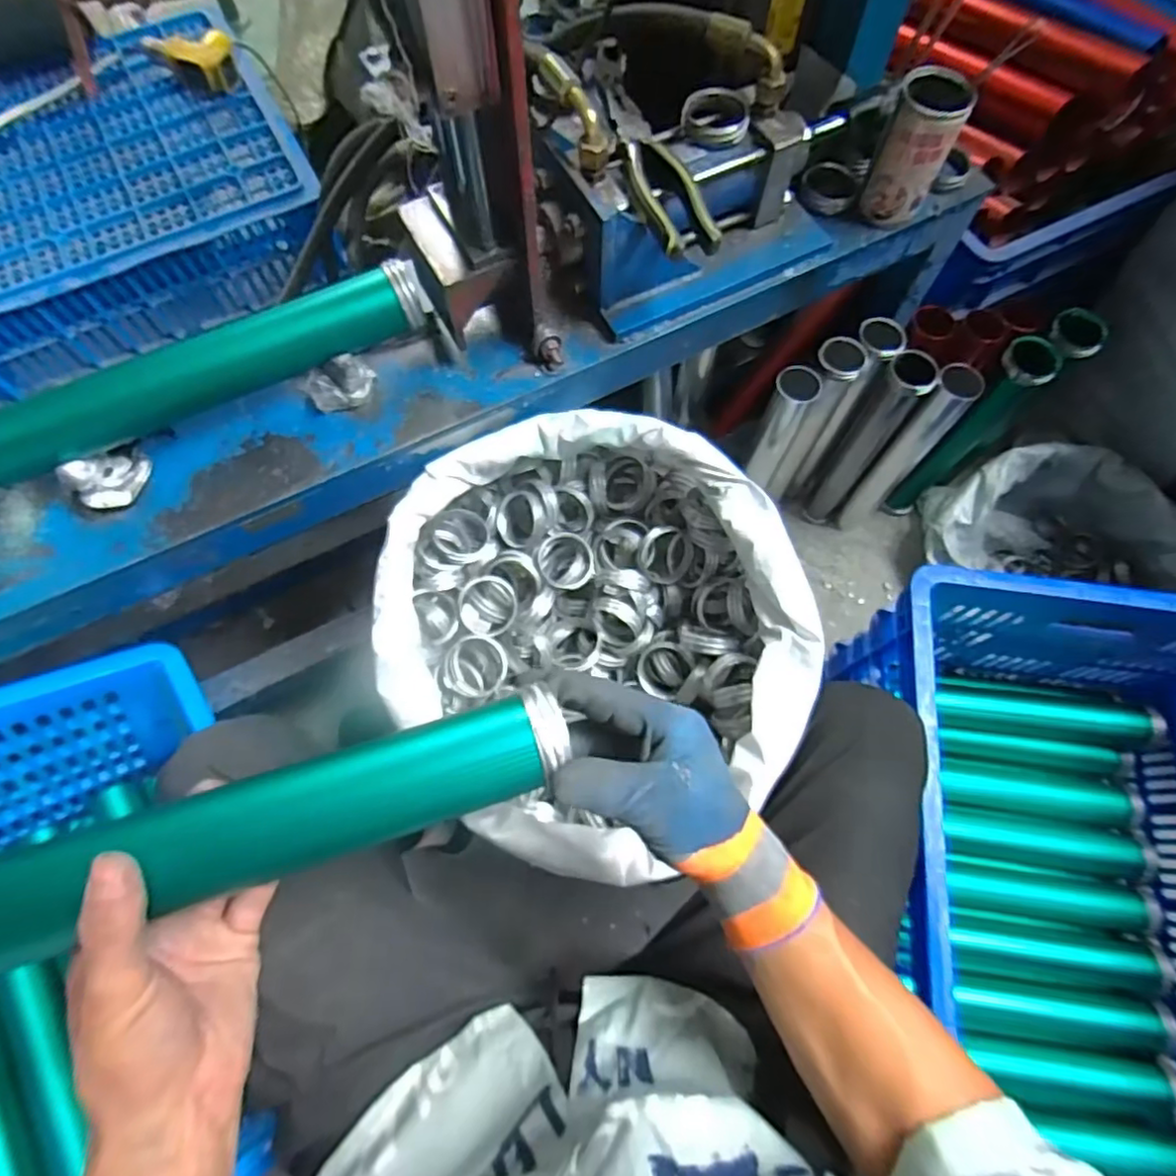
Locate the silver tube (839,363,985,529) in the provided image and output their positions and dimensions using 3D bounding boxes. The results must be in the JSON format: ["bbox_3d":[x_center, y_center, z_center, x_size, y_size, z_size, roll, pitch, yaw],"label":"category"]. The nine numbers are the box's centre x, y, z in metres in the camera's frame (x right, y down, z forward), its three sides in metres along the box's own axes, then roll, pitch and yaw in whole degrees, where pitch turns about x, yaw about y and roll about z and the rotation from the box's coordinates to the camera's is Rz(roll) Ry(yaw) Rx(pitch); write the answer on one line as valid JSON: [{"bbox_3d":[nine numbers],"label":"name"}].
[{"bbox_3d":[0.465,-0.189,0.948,0.057,0.368,0.055,43,75,14],"label":"silver tube"}]

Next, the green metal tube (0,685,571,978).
[{"bbox_3d":[-0.192,0.125,0.289,0.372,0.040,0.048,-15,70,-12],"label":"green metal tube"}]

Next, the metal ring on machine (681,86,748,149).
[{"bbox_3d":[0.118,-0.434,0.576,0.061,0.018,0.055,5,70,1],"label":"metal ring on machine"}]

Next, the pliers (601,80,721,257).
[{"bbox_3d":[0.052,-0.371,0.547,0.048,0.019,0.211,-19,71,-7],"label":"pliers"}]

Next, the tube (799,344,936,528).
[{"bbox_3d":[0.409,-0.210,0.954,0.064,0.358,0.054,33,73,11],"label":"tube"}]

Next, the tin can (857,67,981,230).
[{"bbox_3d":[0.319,-0.429,0.615,0.067,0.111,0.061,20,71,7],"label":"tin can"}]

